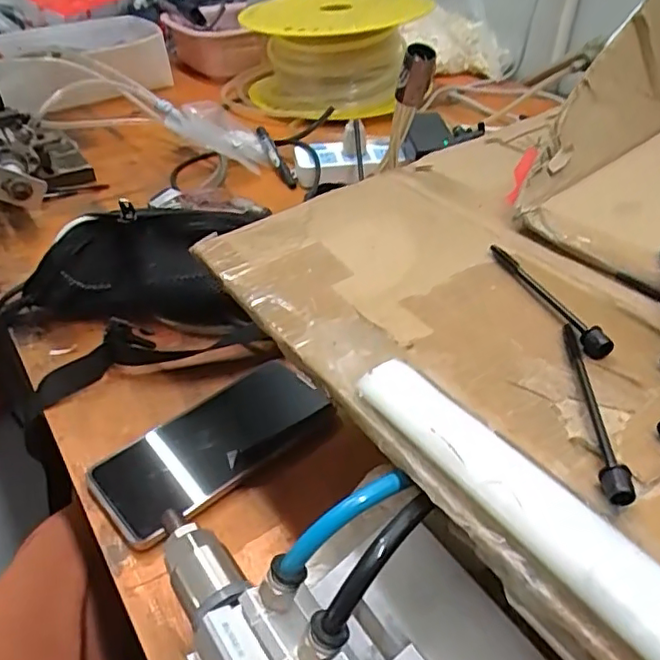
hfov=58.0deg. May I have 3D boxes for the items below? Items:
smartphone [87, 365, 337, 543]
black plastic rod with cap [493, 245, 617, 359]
[{"bbox_3d":[-0.077,0.076,0.416,0.166,0.012,0.073,-28,46,-31],"label":"smartphone"},{"bbox_3d":[0.111,-0.019,0.308,0.011,0.010,0.101,-10,39,-12],"label":"black plastic rod with cap"}]

